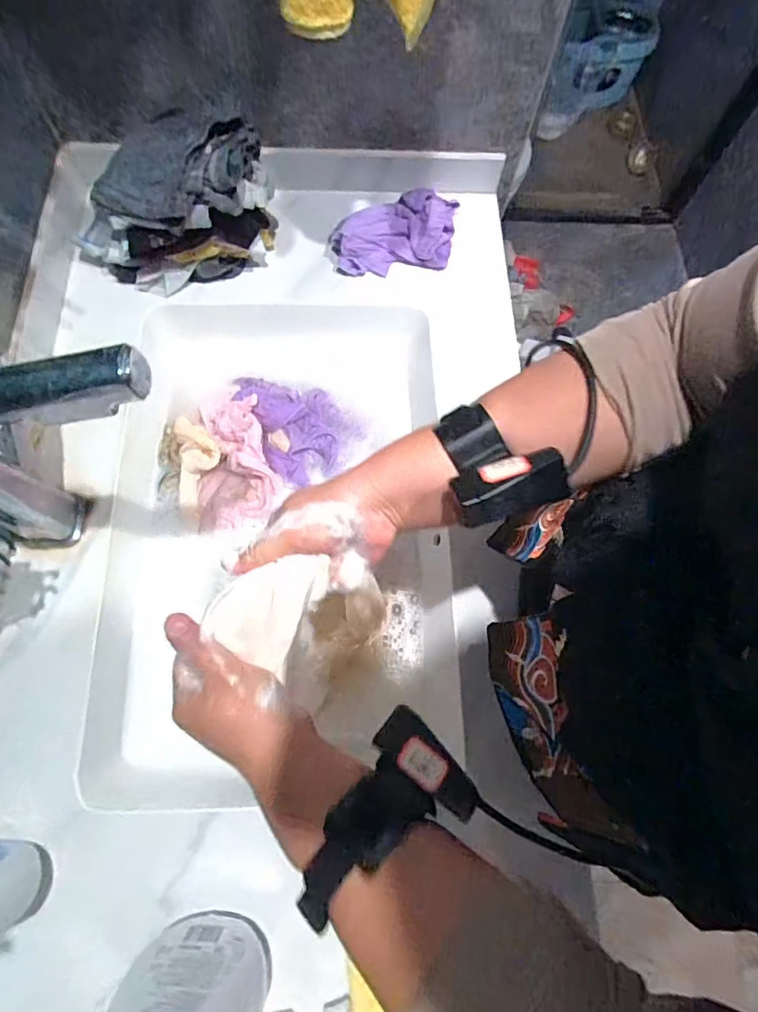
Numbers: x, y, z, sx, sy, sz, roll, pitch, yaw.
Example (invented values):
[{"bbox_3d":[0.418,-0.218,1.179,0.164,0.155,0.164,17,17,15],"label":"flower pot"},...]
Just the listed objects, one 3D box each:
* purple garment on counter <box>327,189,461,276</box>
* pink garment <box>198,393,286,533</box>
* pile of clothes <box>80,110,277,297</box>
[{"bbox_3d":[0.022,-0.340,0.625,0.163,0.040,0.091,-6,71,-5],"label":"purple garment on counter"},{"bbox_3d":[-0.166,-0.058,0.599,0.096,0.046,0.174,-4,70,-4],"label":"pink garment"},{"bbox_3d":[-0.234,-0.335,0.563,0.229,0.133,0.118,-17,72,-8],"label":"pile of clothes"}]

